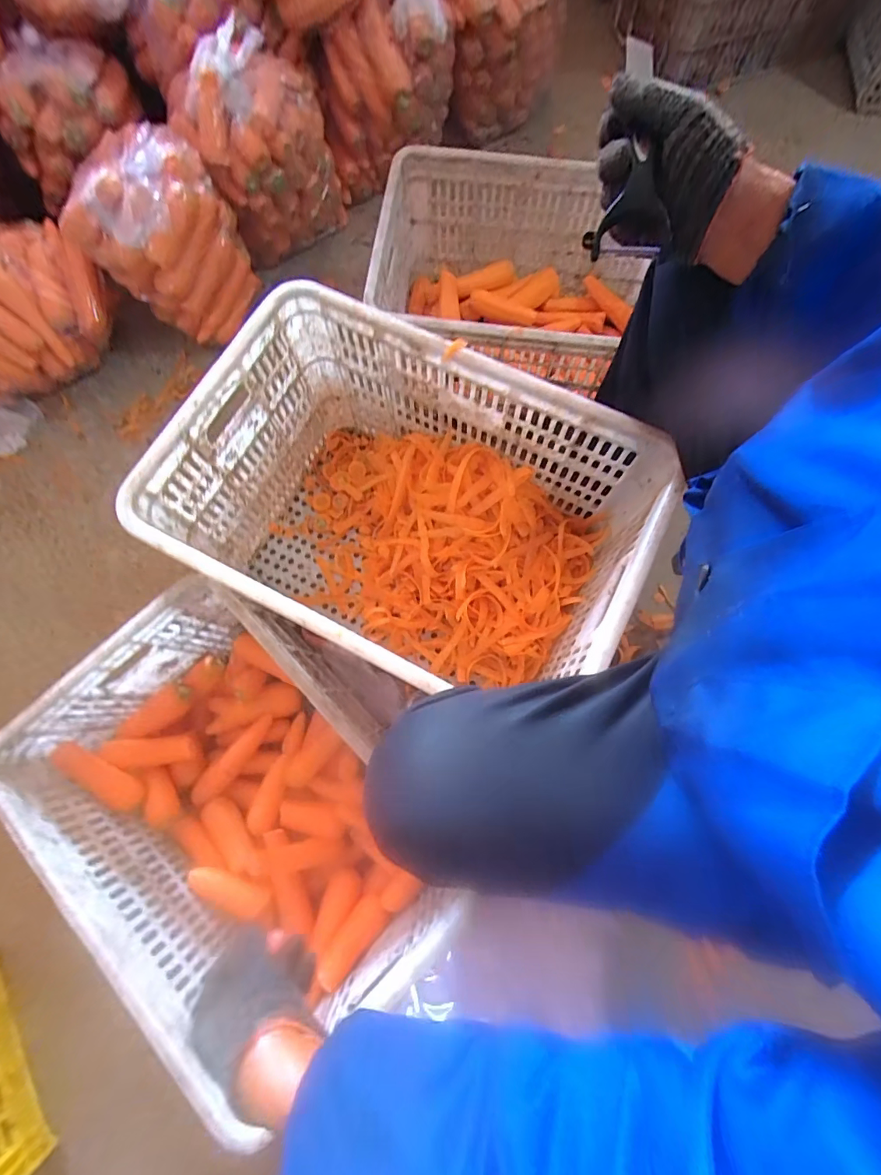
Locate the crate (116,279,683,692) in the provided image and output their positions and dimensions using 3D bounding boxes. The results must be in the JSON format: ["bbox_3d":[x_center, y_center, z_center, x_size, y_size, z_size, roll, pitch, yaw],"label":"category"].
[{"bbox_3d":[-0.045,-0.104,0.710,0.598,0.336,0.424,25,78,5],"label":"crate"}]

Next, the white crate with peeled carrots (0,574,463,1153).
[{"bbox_3d":[-0.251,0.292,0.630,0.349,0.248,0.507,-43,81,-9],"label":"white crate with peeled carrots"}]

